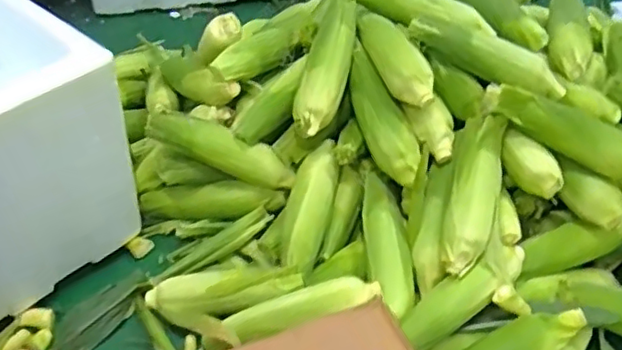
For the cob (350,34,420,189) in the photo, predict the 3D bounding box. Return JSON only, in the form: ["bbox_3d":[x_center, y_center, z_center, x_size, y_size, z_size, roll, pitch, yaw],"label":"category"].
[{"bbox_3d":[0.092,-0.083,0.837,0.060,0.049,0.217,-9,58,-14],"label":"cob"}]

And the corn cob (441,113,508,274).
[{"bbox_3d":[0.203,0.020,0.771,0.062,0.048,0.209,13,64,10],"label":"corn cob"}]

